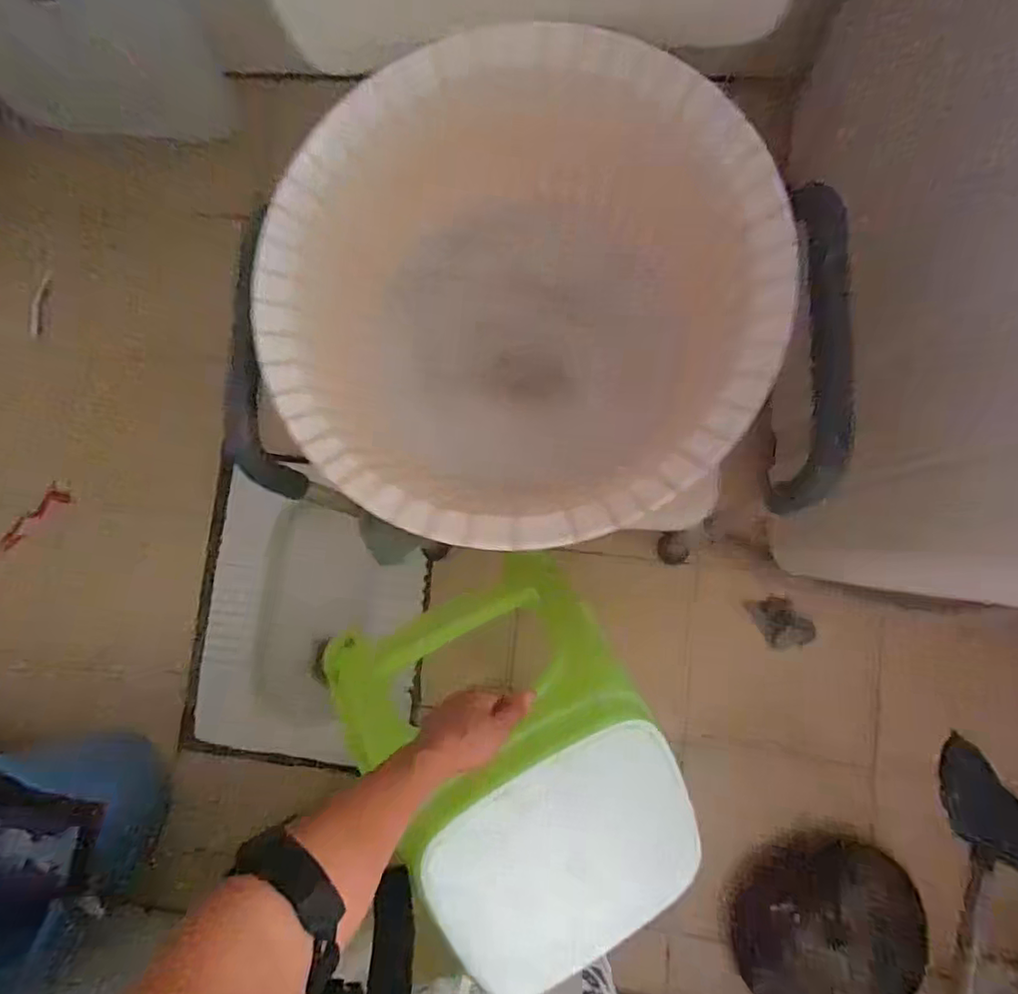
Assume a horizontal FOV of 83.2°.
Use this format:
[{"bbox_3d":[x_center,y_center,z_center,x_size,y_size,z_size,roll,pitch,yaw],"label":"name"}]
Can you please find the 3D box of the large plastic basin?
[{"bbox_3d":[0.012,-0.179,0.524,0.415,0.130,0.413,0,86,7],"label":"large plastic basin"}]

